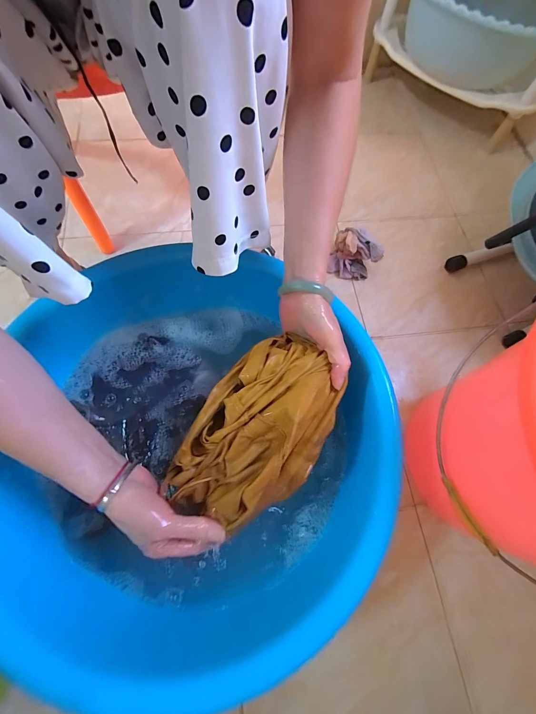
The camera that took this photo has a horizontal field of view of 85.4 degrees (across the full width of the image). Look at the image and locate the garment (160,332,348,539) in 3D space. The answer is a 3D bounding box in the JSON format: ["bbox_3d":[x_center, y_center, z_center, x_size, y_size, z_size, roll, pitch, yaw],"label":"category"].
[{"bbox_3d":[-0.008,0.077,0.320,0.135,0.071,0.219,30,70,9],"label":"garment"}]

